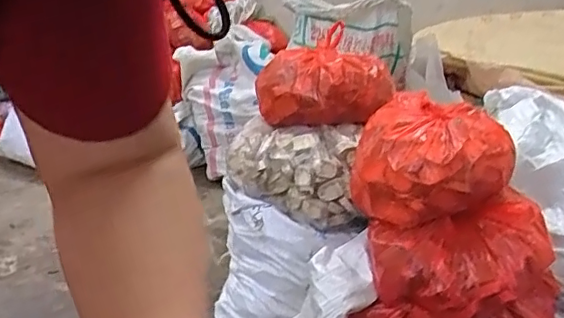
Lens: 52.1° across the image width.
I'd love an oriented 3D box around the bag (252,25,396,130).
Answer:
[{"bbox_3d":[0.089,-0.165,1.295,0.267,0.163,0.218,13,24,28],"label":"bag"}]

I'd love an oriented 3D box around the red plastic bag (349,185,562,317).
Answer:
[{"bbox_3d":[0.343,0.241,1.079,0.380,0.260,0.215,-8,22,-22],"label":"red plastic bag"}]

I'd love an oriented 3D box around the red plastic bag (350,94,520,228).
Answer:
[{"bbox_3d":[0.279,0.001,1.102,0.245,0.182,0.261,-11,24,-29],"label":"red plastic bag"}]

